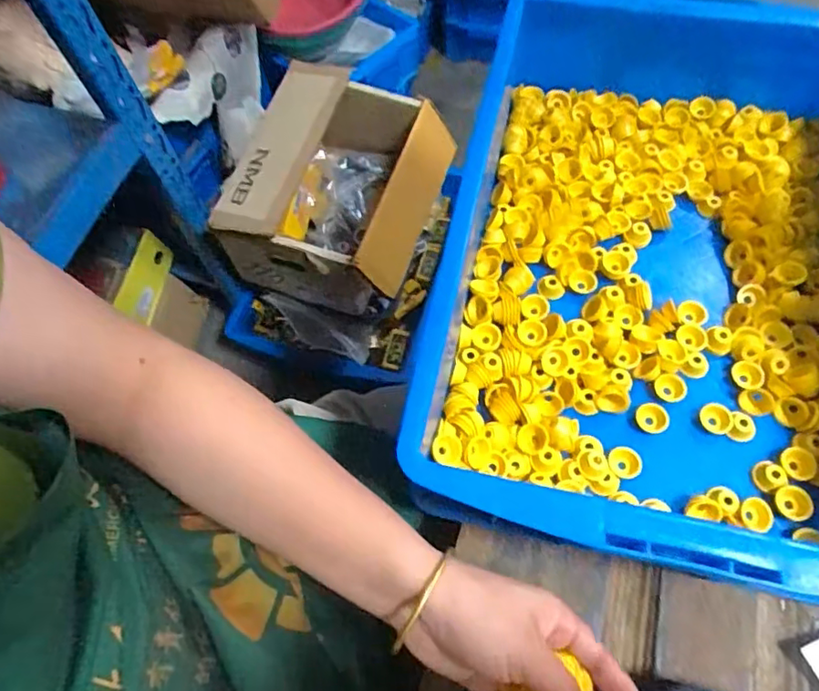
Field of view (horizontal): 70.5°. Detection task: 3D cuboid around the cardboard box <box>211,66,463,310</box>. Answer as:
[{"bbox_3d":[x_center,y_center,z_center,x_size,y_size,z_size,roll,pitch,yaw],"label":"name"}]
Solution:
[{"bbox_3d":[-0.128,-0.248,0.961,0.331,0.209,0.318,19,67,13],"label":"cardboard box"}]

